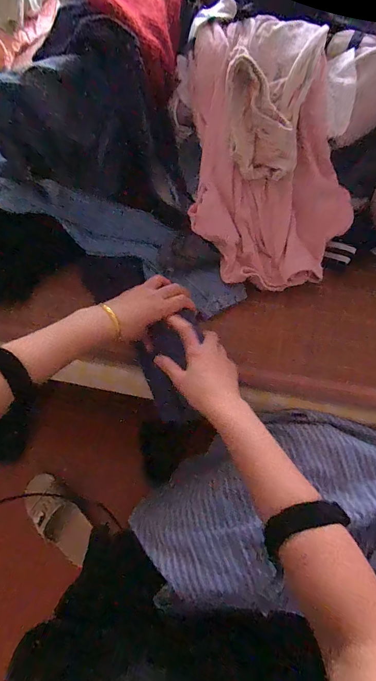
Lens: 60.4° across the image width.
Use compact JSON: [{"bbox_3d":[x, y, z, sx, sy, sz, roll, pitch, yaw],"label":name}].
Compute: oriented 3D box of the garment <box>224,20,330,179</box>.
[{"bbox_3d":[0.123,-0.374,0.475,0.122,0.061,0.252,10,87,8],"label":"garment"}]

